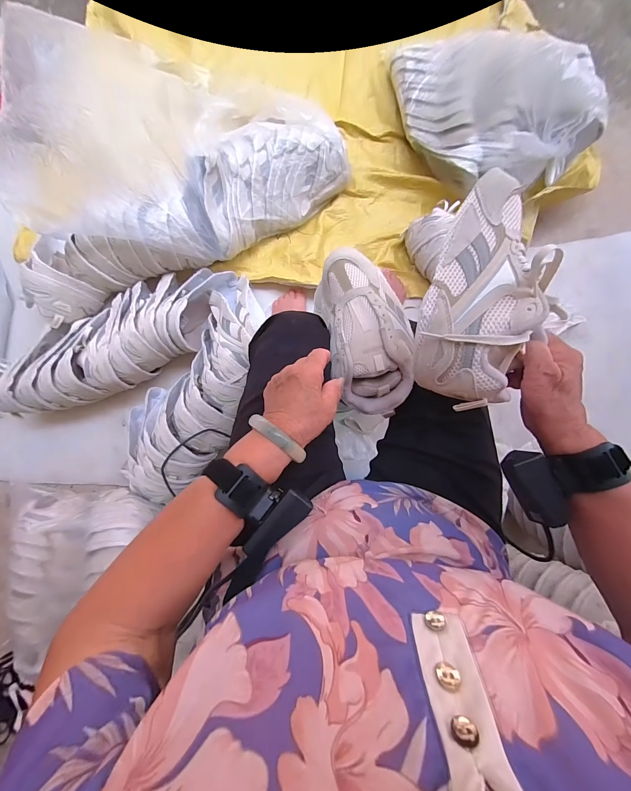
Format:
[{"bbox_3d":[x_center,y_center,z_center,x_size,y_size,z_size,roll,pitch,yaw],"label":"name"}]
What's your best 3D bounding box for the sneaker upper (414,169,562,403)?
[{"bbox_3d":[0.159,-0.107,0.297,0.100,0.079,0.224,15,83,-2],"label":"sneaker upper"}]

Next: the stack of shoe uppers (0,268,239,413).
[{"bbox_3d":[-0.430,-0.140,0.732,0.554,0.135,0.207,-27,89,-5],"label":"stack of shoe uppers"}]

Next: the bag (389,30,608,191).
[{"bbox_3d":[0.397,-0.699,0.760,0.505,0.217,0.200,40,85,-1],"label":"bag"}]

